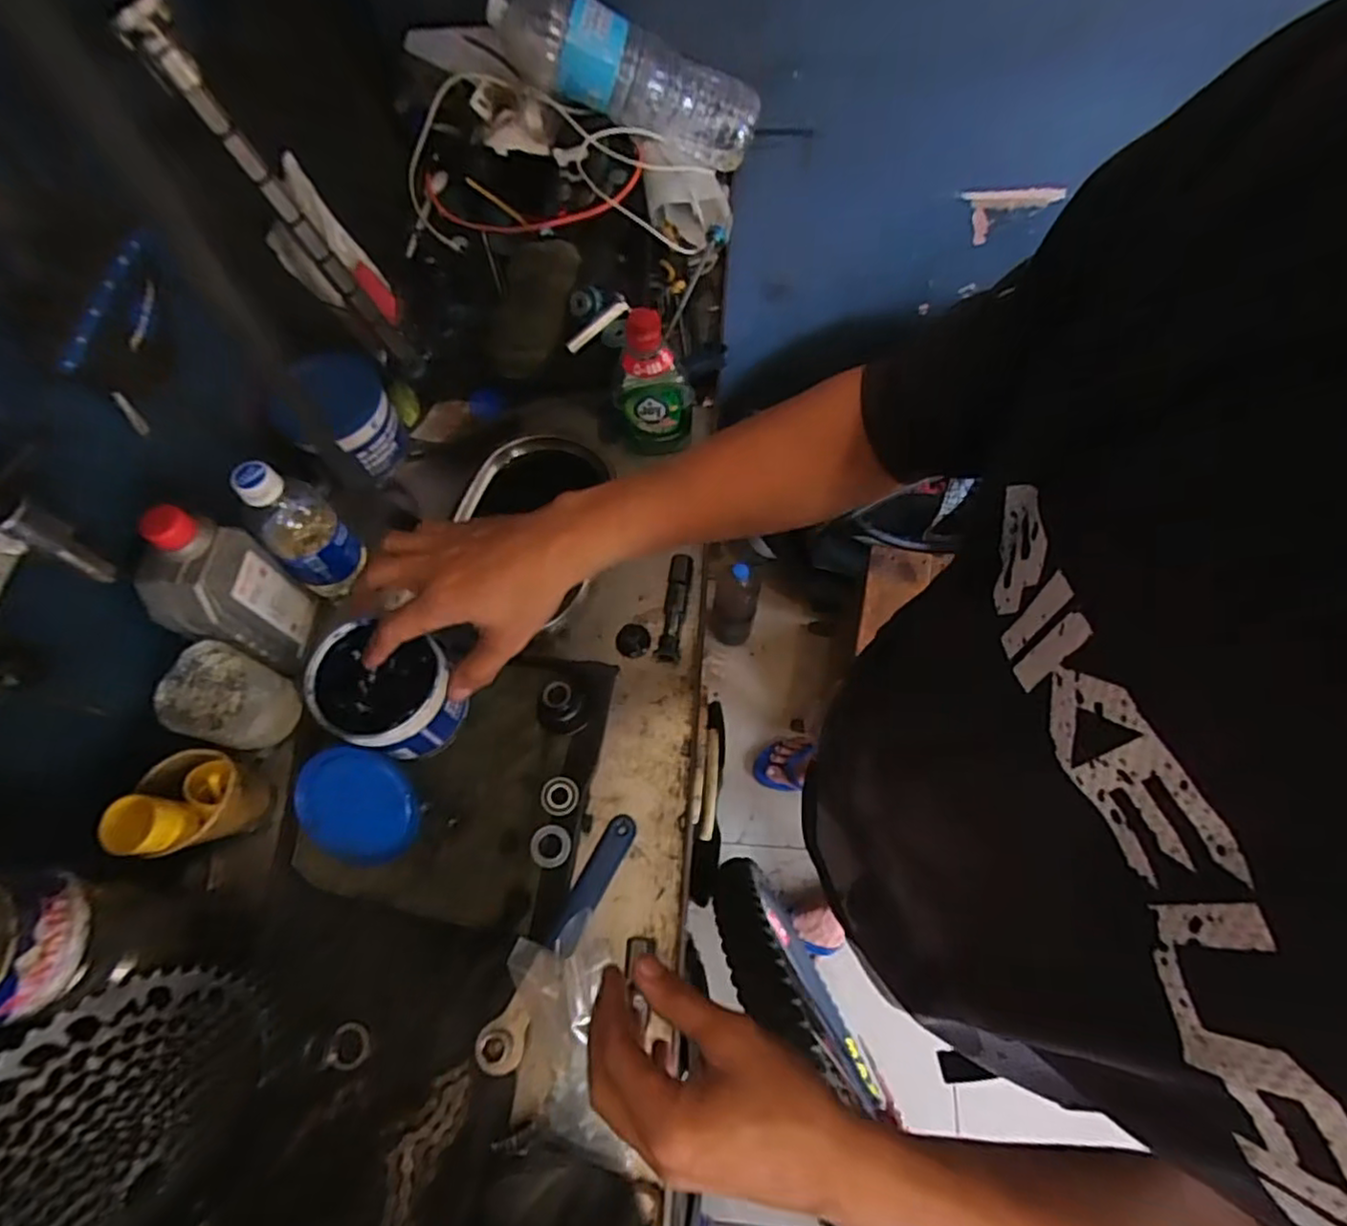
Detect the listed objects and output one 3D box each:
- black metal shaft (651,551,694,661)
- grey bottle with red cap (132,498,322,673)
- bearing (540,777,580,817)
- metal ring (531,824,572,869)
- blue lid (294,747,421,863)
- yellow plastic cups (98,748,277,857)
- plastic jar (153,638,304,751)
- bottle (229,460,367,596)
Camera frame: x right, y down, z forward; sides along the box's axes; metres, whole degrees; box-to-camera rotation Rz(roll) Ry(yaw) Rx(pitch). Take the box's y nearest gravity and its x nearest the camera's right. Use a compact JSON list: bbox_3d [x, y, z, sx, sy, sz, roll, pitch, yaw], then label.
[{"bbox_3d":[0.001,-0.005,0.620,0.022,0.021,0.108,8,68,6],"label":"black metal shaft"},{"bbox_3d":[-0.359,-0.018,0.543,0.055,0.156,0.087,8,68,6],"label":"grey bottle with red cap"},{"bbox_3d":[-0.094,0.151,0.554,0.030,0.004,0.030,-1,67,2],"label":"bearing"},{"bbox_3d":[-0.099,0.188,0.539,0.032,0.004,0.032,-1,67,2],"label":"metal ring"},{"bbox_3d":[-0.256,0.155,0.538,0.092,0.008,0.094,0,94,-1],"label":"blue lid"},{"bbox_3d":[-0.359,0.148,0.515,0.057,0.109,0.080,7,68,5],"label":"yellow plastic cups"},{"bbox_3d":[-0.362,0.073,0.556,0.064,0.089,0.068,-1,67,2],"label":"plastic jar"},{"bbox_3d":[-0.323,-0.074,0.581,0.061,0.154,0.063,-1,67,2],"label":"bottle"}]

